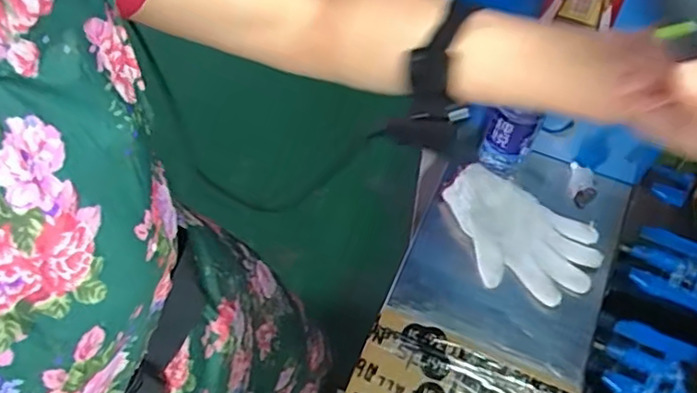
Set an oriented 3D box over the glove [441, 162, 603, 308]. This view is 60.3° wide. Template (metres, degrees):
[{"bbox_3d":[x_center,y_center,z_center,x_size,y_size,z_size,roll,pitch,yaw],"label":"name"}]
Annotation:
[{"bbox_3d":[0.203,0.050,0.738,0.201,0.031,0.130,33,68,18],"label":"glove"}]

